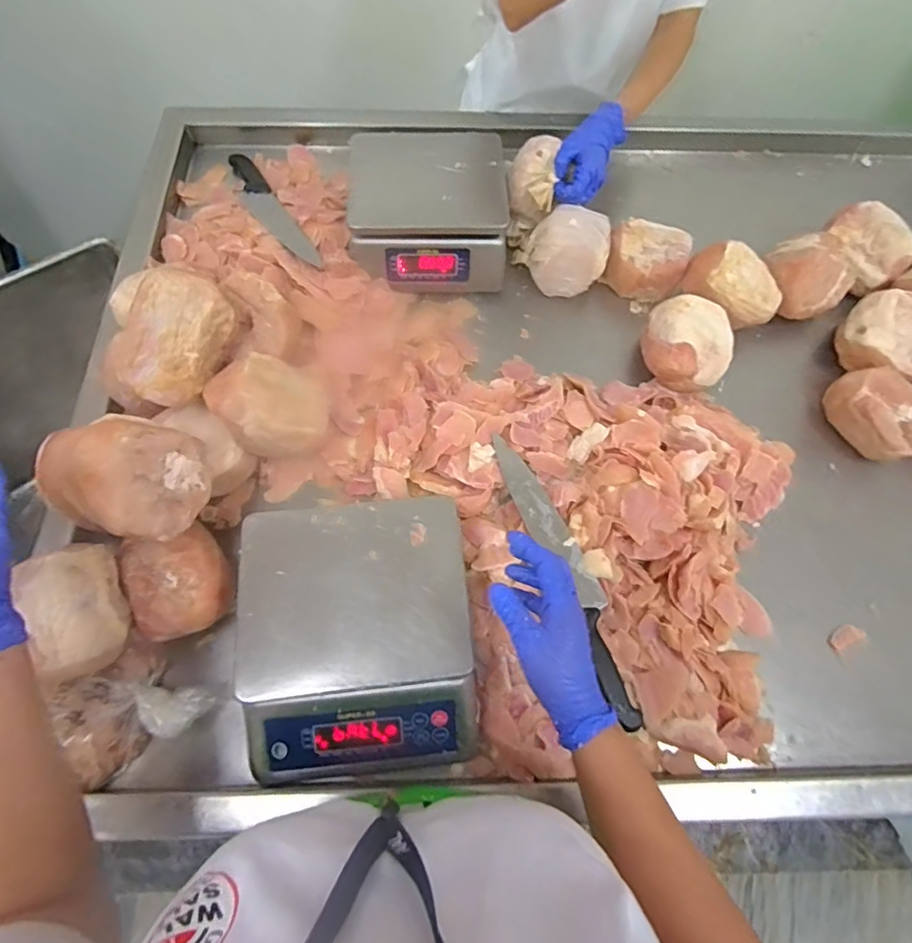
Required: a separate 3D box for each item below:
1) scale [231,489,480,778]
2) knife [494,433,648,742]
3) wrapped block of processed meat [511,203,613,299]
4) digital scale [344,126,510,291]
[{"bbox_3d":[-0.098,0.170,0.571,0.219,0.106,0.252,-4,67,-4],"label":"scale"},{"bbox_3d":[0.132,0.115,0.652,0.053,0.019,0.362,-20,69,-11],"label":"knife"},{"bbox_3d":[0.171,-0.333,0.823,0.139,0.084,0.109,-9,67,-6],"label":"wrapped block of processed meat"},{"bbox_3d":[-0.040,-0.399,0.819,0.228,0.101,0.238,-2,67,-3],"label":"digital scale"}]

